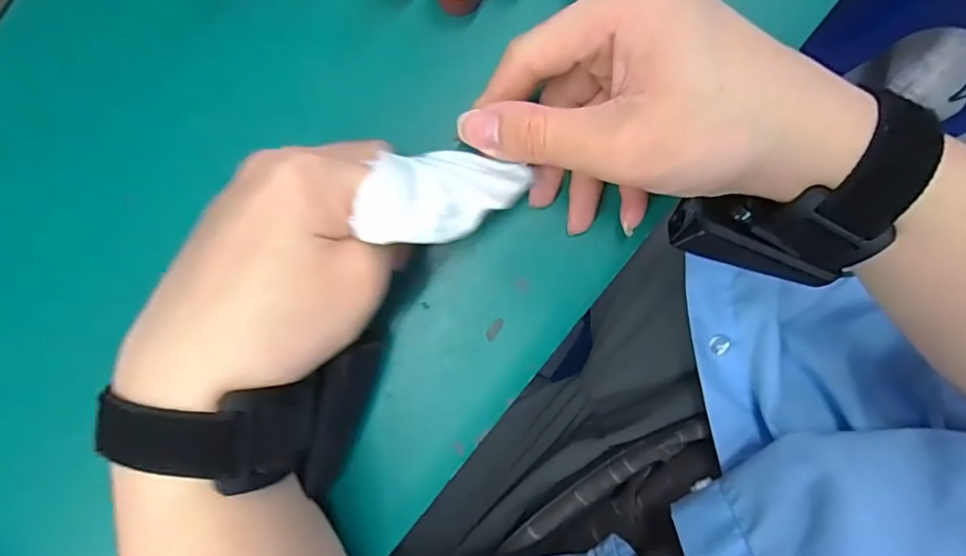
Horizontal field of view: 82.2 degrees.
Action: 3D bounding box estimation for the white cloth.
[{"bbox_3d":[-0.012,-0.029,0.207,0.072,0.009,0.031,-7,91,-35],"label":"white cloth"}]

